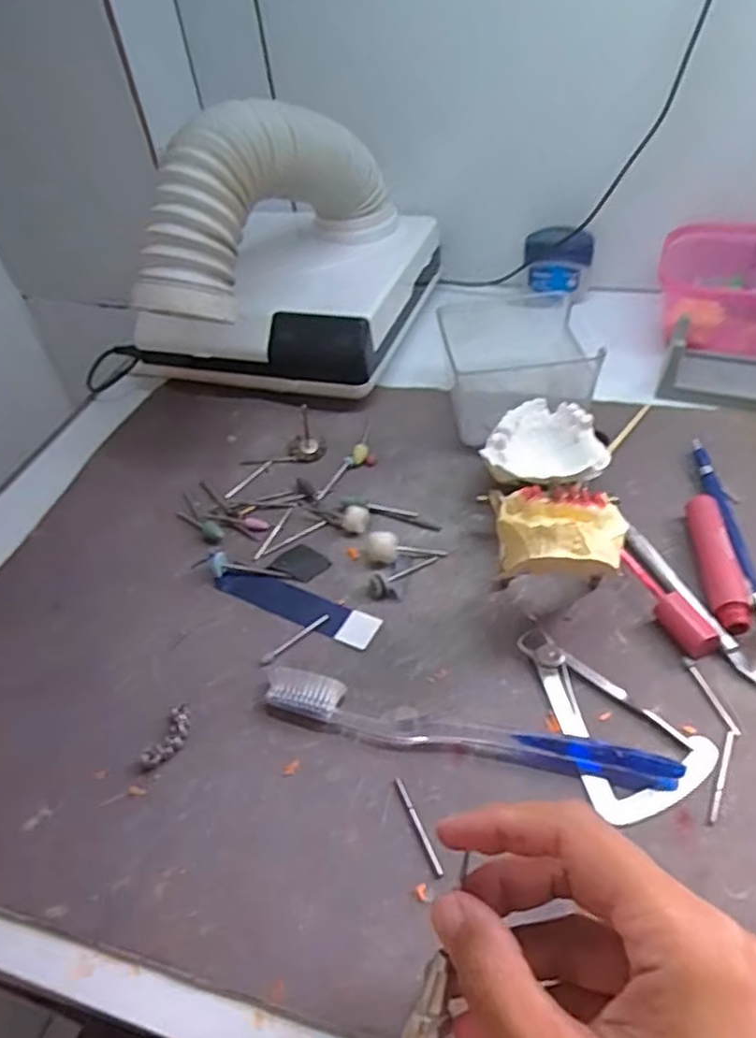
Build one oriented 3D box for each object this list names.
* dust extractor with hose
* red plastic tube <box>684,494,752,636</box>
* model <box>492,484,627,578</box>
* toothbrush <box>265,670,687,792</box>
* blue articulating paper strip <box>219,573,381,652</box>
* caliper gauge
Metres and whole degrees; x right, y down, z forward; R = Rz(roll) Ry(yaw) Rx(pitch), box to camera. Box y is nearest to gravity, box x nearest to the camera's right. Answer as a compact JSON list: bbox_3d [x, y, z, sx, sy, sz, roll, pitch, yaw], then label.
[{"bbox_3d":[-0.089,-0.195,0.498,0.194,0.183,0.247,9,48,16],"label":"dust extractor with hose"},{"bbox_3d":[0.181,0.023,0.362,0.019,0.017,0.086,2,46,9],"label":"red plastic tube"},{"bbox_3d":[0.084,0.005,0.314,0.060,0.029,0.036,5,47,12],"label":"model"},{"bbox_3d":[0.036,0.098,0.310,0.190,0.015,0.018,9,48,16],"label":"toothbrush"},{"bbox_3d":[-0.045,0.046,0.381,0.101,0.004,0.023,19,51,24],"label":"blue articulating paper strip"},{"bbox_3d":[0.111,0.087,0.317,0.058,0.006,0.097,-14,46,-6],"label":"caliper gauge"}]

